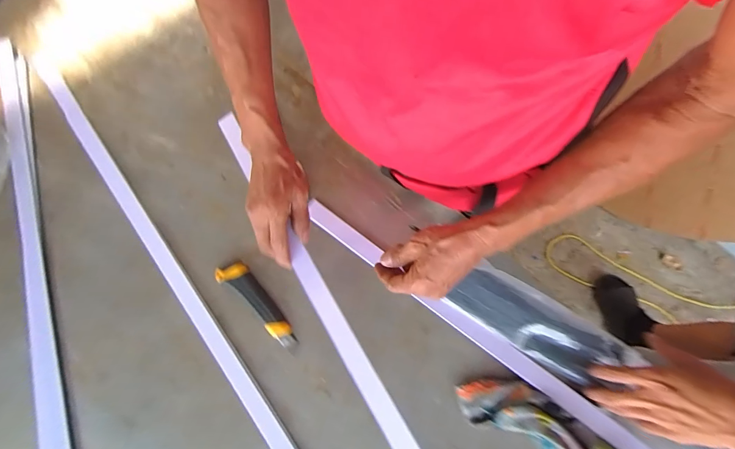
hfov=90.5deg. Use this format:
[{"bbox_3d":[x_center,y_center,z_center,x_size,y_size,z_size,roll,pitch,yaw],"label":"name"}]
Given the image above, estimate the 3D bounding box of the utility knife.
[{"bbox_3d":[-0.154,0.117,0.533,0.158,0.017,0.040,43,85,10],"label":"utility knife"}]

